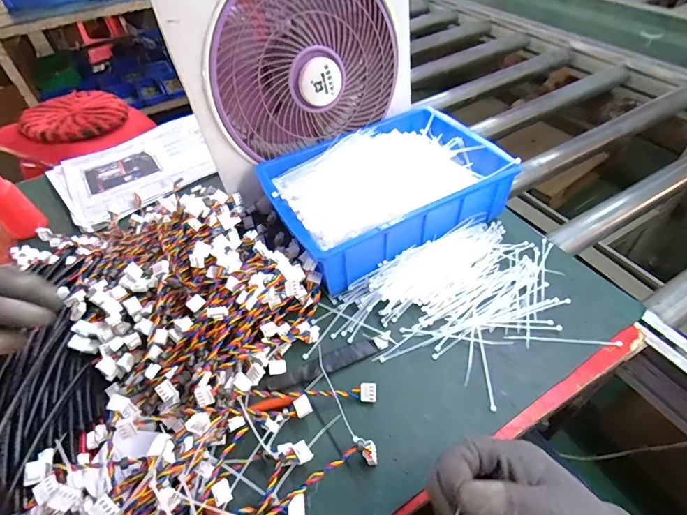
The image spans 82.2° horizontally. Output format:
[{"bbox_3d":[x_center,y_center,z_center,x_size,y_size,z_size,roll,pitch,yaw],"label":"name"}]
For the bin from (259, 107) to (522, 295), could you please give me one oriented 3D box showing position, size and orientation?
[{"bbox_3d":[0.053,-0.098,0.540,0.288,0.077,0.201,-24,50,-14],"label":"bin"}]

